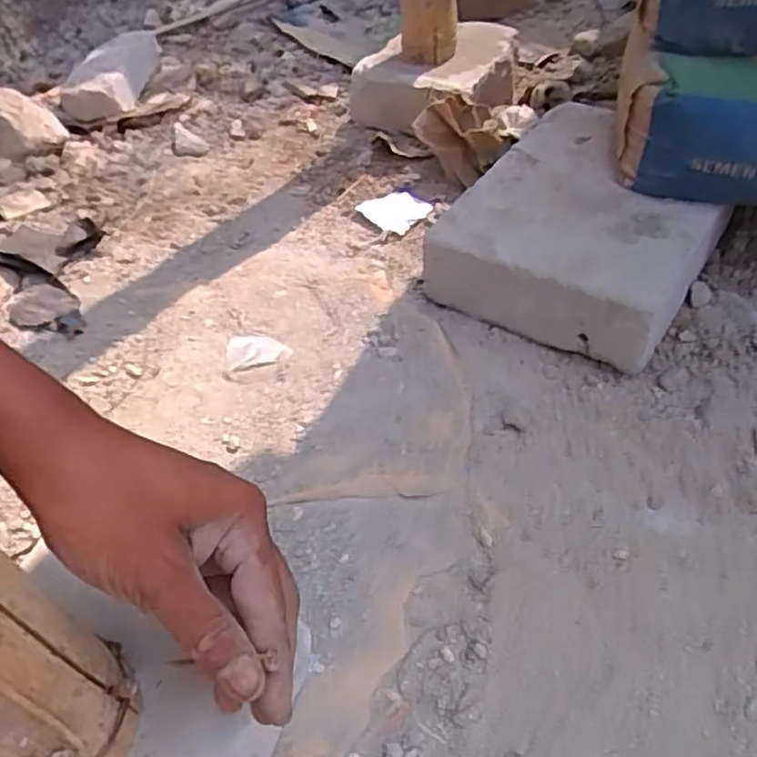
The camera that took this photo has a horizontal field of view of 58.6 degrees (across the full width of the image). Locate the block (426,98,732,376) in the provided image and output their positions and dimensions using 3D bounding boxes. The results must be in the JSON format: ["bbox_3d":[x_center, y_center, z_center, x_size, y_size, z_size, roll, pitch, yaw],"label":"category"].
[{"bbox_3d":[0.192,-0.143,0.610,0.208,0.080,0.260,25,56,25],"label":"block"}]

